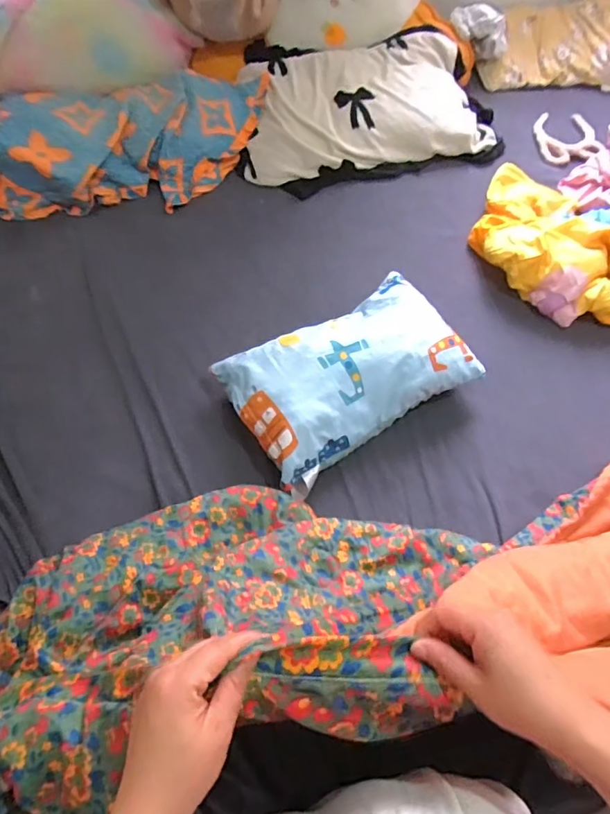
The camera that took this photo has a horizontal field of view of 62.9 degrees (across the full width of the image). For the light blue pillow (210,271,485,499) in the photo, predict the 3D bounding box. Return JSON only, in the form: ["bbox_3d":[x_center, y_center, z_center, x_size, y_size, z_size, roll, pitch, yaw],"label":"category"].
[{"bbox_3d":[0.078,-0.061,0.879,0.405,0.114,0.258,-29,67,-15],"label":"light blue pillow"}]

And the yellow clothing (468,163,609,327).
[{"bbox_3d":[0.668,-0.310,1.005,0.642,0.142,0.363,26,66,11],"label":"yellow clothing"}]

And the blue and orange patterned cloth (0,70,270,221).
[{"bbox_3d":[-0.467,-0.619,1.142,0.747,0.116,0.336,-3,63,-2],"label":"blue and orange patterned cloth"}]

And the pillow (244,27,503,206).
[{"bbox_3d":[0.151,-0.760,1.243,0.618,0.105,0.444,-8,64,-5],"label":"pillow"}]

